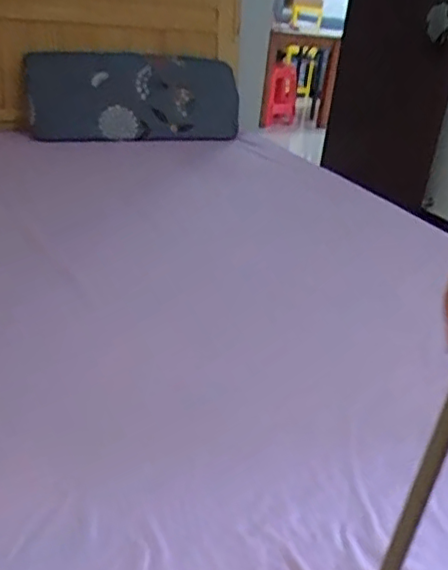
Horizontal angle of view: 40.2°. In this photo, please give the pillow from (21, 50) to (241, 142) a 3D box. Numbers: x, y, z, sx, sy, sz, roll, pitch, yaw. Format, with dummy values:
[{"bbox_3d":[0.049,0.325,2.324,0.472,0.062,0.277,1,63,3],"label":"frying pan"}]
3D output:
[{"bbox_3d":[-0.230,-0.551,1.793,0.107,0.237,0.835,27,31,35],"label":"pillow"}]

